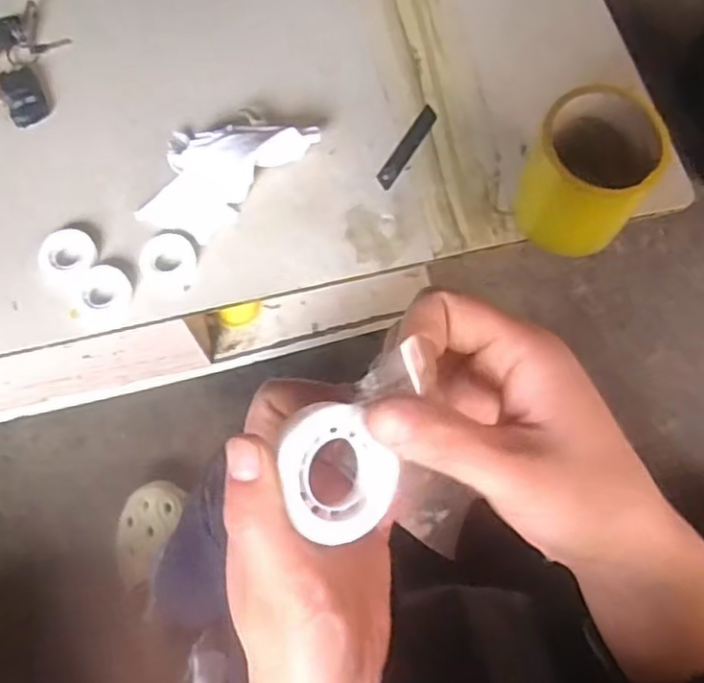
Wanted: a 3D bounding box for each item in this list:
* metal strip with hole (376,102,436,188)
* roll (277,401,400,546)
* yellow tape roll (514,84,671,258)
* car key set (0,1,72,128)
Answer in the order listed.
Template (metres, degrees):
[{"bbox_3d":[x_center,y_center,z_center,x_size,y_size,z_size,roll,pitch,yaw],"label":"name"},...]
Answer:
[{"bbox_3d":[0.052,-0.182,0.620,0.015,0.007,0.095,31,72,11],"label":"metal strip with hole"},{"bbox_3d":[-0.008,0.049,0.243,0.041,0.017,0.047,-42,108,-32],"label":"roll"},{"bbox_3d":[0.190,-0.136,0.539,0.092,0.106,0.090,0,69,0],"label":"yellow tape roll"},{"bbox_3d":[-0.325,-0.279,0.658,0.086,0.013,0.139,-37,73,-13],"label":"car key set"}]

